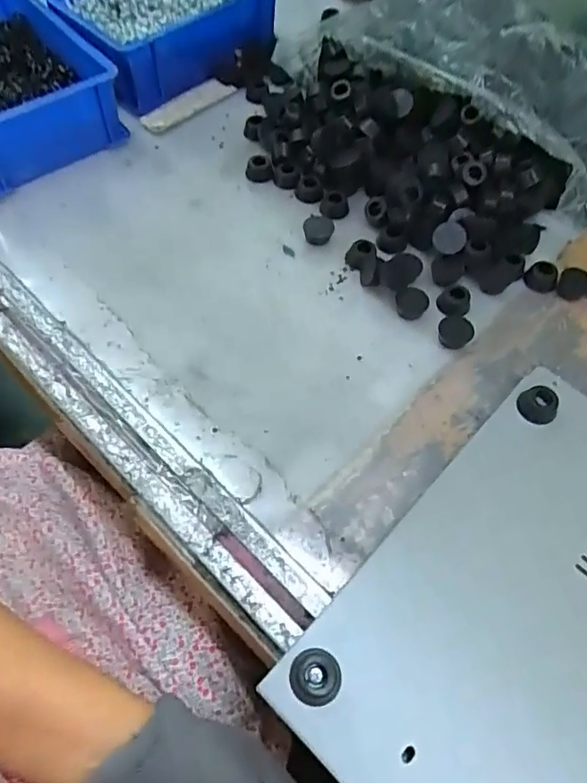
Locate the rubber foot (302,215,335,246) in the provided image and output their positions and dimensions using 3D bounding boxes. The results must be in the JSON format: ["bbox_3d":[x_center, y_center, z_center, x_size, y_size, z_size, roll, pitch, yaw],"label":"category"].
[{"bbox_3d":[0.020,-0.133,0.448,0.024,0.014,0.020,7,60,3],"label":"rubber foot"}]

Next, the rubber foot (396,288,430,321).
[{"bbox_3d":[0.090,-0.067,0.416,0.024,0.008,0.027,15,61,8],"label":"rubber foot"}]

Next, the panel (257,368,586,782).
[{"bbox_3d":[0.129,0.114,0.299,0.152,0.029,0.263,40,67,20],"label":"panel"}]

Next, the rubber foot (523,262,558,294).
[{"bbox_3d":[0.195,-0.090,0.427,0.019,0.014,0.022,-22,63,-13],"label":"rubber foot"}]

